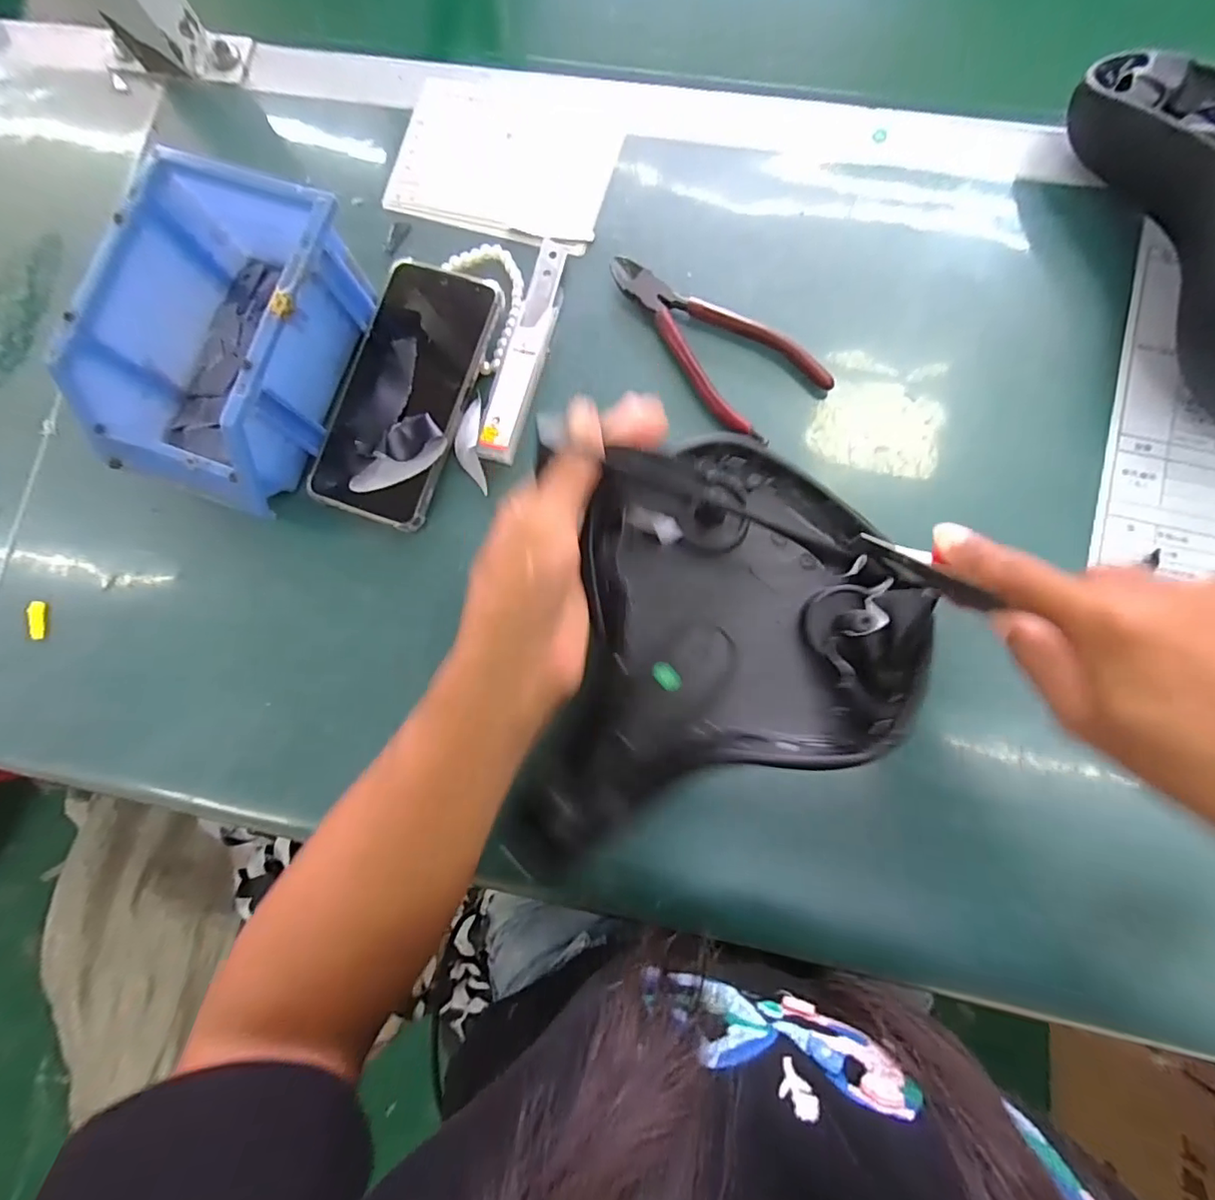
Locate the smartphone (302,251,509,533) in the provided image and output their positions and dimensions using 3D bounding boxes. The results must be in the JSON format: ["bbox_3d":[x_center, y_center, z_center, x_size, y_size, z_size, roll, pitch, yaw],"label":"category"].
[{"bbox_3d":[-0.129,-0.133,0.350,0.079,0.017,0.163,20,86,6],"label":"smartphone"}]

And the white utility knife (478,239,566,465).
[{"bbox_3d":[-0.051,-0.161,0.360,0.027,0.012,0.154,15,83,6],"label":"white utility knife"}]

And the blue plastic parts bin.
[{"bbox_3d":[-0.229,-0.151,0.338,0.118,0.079,0.171,20,84,7],"label":"blue plastic parts bin"}]

